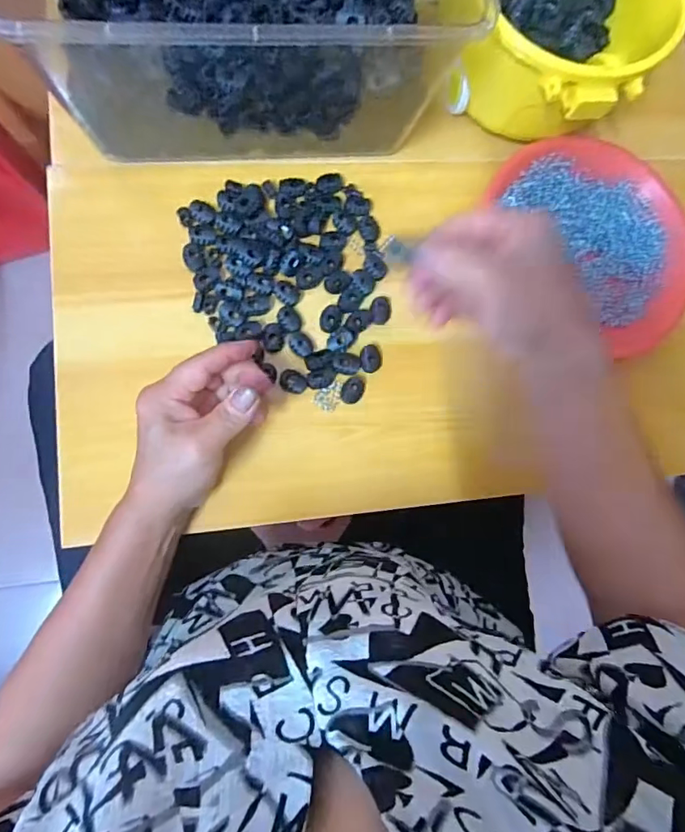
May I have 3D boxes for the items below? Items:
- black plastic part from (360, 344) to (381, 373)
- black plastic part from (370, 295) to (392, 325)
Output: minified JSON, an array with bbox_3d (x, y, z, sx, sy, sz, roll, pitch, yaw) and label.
[{"bbox_3d":[0.023,-0.046,0.406,0.017,0.004,0.022,1,83,-7],"label":"black plastic part"},{"bbox_3d":[0.031,-0.087,0.413,0.017,0.005,0.022,1,83,-7],"label":"black plastic part"}]

